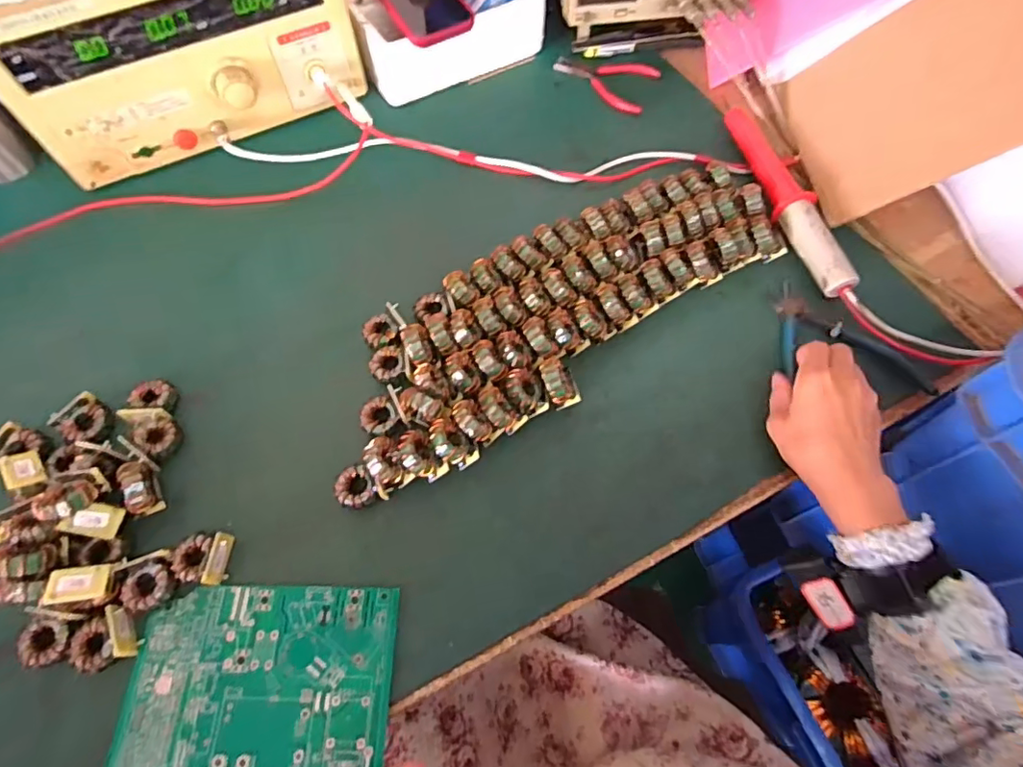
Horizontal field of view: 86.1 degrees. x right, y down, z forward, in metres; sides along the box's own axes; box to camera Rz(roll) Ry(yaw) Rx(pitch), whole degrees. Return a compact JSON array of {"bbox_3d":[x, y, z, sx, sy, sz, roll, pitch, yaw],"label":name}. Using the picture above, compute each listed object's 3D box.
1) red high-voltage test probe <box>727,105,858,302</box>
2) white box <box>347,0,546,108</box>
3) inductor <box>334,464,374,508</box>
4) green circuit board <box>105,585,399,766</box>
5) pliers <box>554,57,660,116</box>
[{"bbox_3d":[0.277,-0.191,0.560,0.034,0.034,0.244,-10,64,-5],"label":"red high-voltage test probe"},{"bbox_3d":[-0.069,-0.412,0.647,0.220,0.070,0.091,-23,66,-11],"label":"white box"},{"bbox_3d":[-0.124,0.085,0.435,0.030,0.022,0.034,-38,70,-17],"label":"inductor"},{"bbox_3d":[-0.174,0.252,0.356,0.176,0.010,0.223,0,64,0],"label":"green circuit board"},{"bbox_3d":[0.109,-0.369,0.662,0.123,0.009,0.080,24,66,11],"label":"pliers"}]

